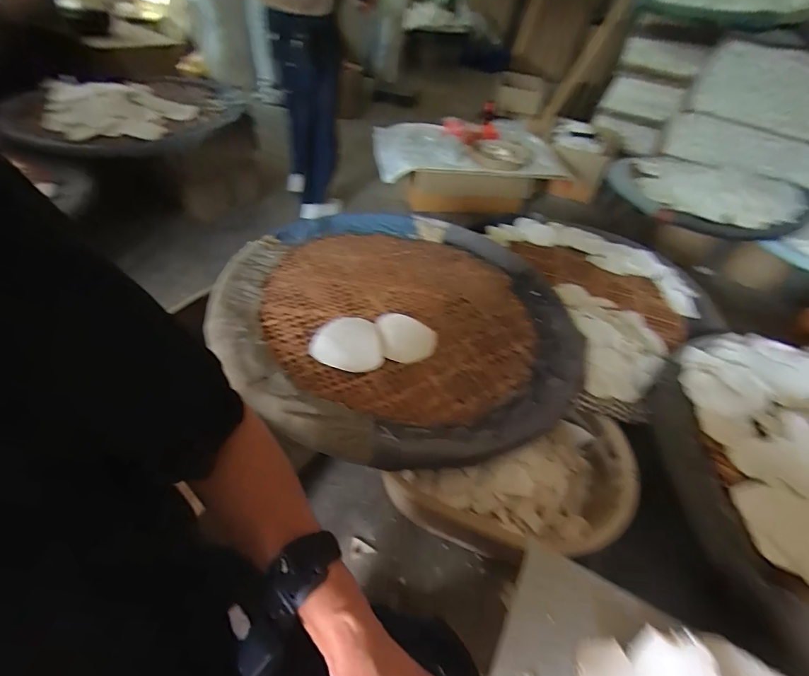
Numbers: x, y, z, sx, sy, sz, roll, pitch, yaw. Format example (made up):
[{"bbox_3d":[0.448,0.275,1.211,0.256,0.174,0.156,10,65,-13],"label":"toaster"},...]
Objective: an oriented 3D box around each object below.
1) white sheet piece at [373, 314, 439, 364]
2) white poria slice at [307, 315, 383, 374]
[{"bbox_3d":[0.008,-0.008,0.948,0.137,0.022,0.155,-7,46,-14],"label":"white sheet piece"},{"bbox_3d":[-0.134,0.012,0.906,0.154,0.017,0.172,-5,45,-13],"label":"white poria slice"}]

